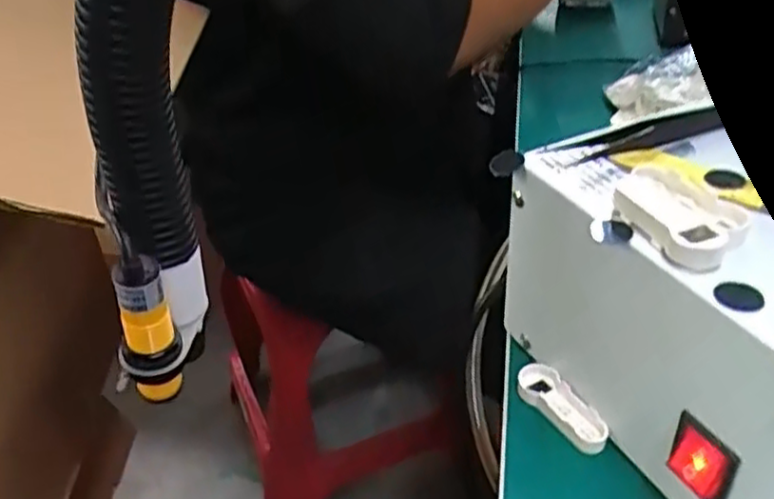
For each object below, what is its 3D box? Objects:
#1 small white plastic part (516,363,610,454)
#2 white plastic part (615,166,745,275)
[{"bbox_3d":[0.080,0.072,0.331,0.020,0.007,0.052,-20,39,-22],"label":"small white plastic part"},{"bbox_3d":[0.110,-0.014,0.270,0.035,0.012,0.057,-11,37,-10],"label":"white plastic part"}]

